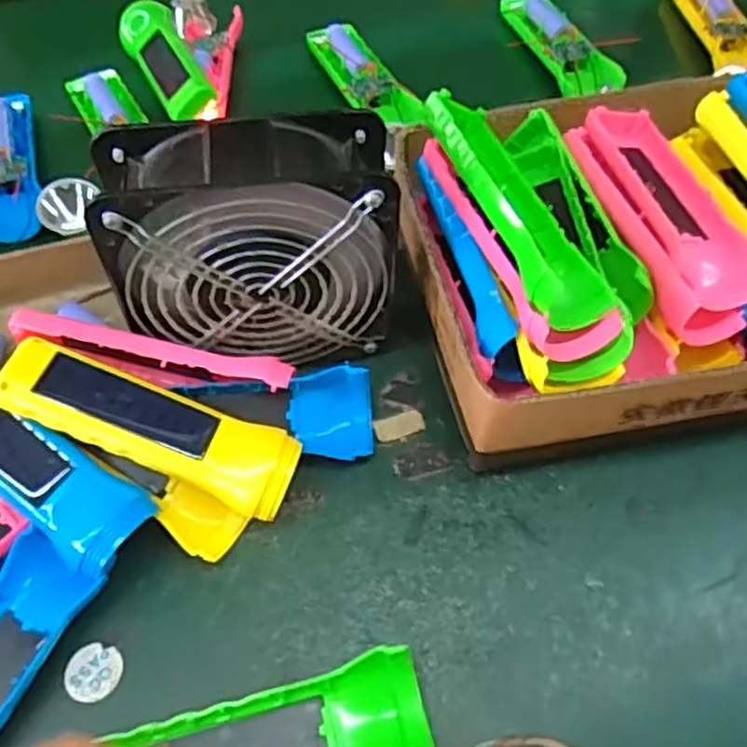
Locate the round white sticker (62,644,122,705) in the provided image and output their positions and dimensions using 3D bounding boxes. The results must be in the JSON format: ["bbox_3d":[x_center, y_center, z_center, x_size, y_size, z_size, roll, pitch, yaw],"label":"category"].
[{"bbox_3d":[-0.138,0.148,0.360,0.025,0.004,0.026,6,59,-9],"label":"round white sticker"}]

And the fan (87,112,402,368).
[{"bbox_3d":[-0.064,-0.066,0.403,0.144,0.140,0.057,-8,56,-5],"label":"fan"}]

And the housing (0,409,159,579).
[{"bbox_3d":[-0.183,0.040,0.376,0.153,0.022,0.043,36,62,8],"label":"housing"}]

